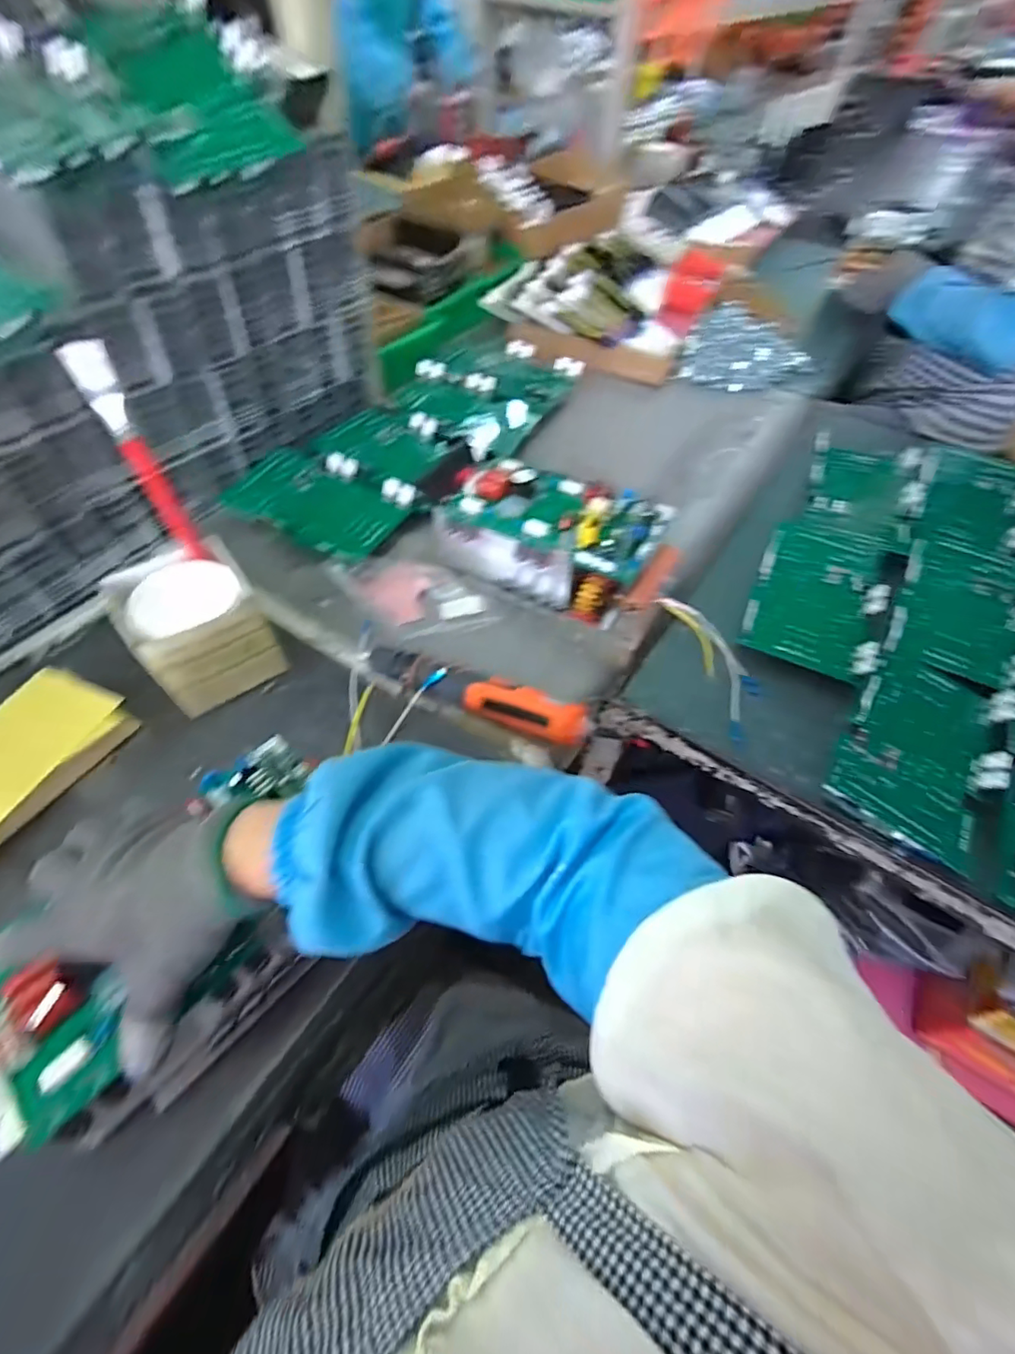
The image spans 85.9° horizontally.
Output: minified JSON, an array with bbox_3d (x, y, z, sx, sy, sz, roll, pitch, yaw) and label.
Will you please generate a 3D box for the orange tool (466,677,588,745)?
[{"bbox_3d":[0.018,0.028,0.516,0.115,0.023,0.043,19,56,12],"label":"orange tool"}]

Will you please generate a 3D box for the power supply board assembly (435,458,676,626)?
[{"bbox_3d":[0.046,-0.167,0.623,0.240,0.115,0.137,23,57,15],"label":"power supply board assembly"}]

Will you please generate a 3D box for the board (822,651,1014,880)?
[{"bbox_3d":[0.400,0.059,0.522,0.134,0.029,0.233,36,54,12],"label":"board"}]

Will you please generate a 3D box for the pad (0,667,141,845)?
[{"bbox_3d":[-0.442,0.074,0.488,0.098,0.029,0.175,25,58,16],"label":"pad"}]

